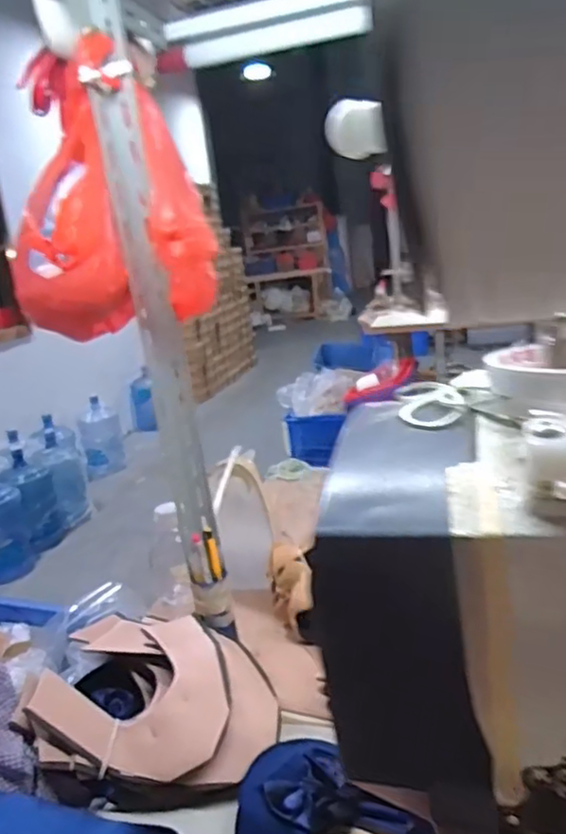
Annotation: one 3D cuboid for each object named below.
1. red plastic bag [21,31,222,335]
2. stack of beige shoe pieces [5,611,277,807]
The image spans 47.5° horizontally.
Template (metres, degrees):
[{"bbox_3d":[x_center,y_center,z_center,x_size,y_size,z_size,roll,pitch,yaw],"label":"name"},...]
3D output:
[{"bbox_3d":[-0.183,-0.216,0.627,0.172,0.266,0.192,-15,18,-25],"label":"red plastic bag"},{"bbox_3d":[-0.129,0.306,0.690,0.239,0.102,0.187,-5,16,7],"label":"stack of beige shoe pieces"}]

